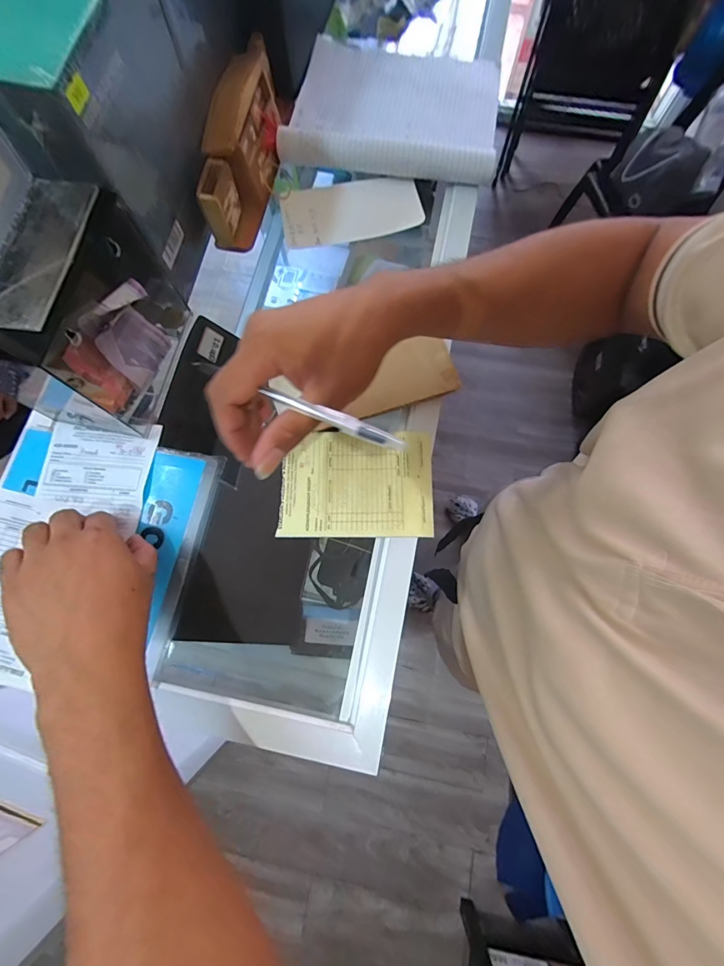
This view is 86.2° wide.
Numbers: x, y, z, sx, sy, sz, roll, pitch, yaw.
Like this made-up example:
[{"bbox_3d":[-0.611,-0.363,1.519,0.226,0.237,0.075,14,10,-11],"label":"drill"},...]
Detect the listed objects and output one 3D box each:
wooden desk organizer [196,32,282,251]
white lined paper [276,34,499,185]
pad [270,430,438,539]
[{"bbox_3d":[-0.126,-0.377,0.430,0.054,0.079,0.221,6,75,3],"label":"wooden desk organizer"},{"bbox_3d":[0.040,-0.464,0.472,0.247,0.031,0.213,7,75,3],"label":"white lined paper"},{"bbox_3d":[-0.006,0.000,0.374,0.144,0.005,0.102,1,75,2],"label":"pad"}]

